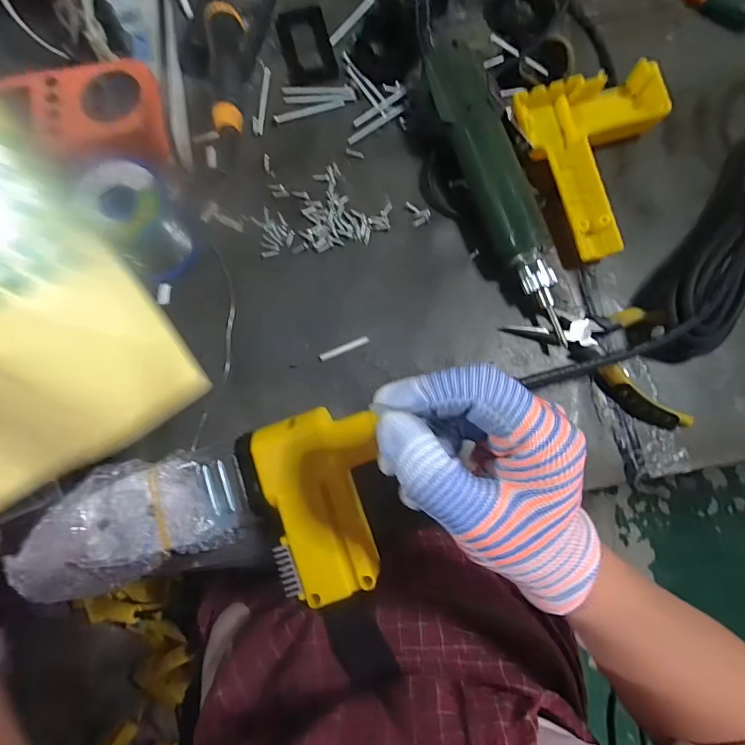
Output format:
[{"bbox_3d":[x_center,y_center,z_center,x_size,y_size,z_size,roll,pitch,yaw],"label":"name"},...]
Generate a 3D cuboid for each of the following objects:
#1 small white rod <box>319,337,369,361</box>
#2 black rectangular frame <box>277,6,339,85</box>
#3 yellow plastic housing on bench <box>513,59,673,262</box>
[{"bbox_3d":[-0.022,-0.019,0.323,0.041,0.004,0.007,-24,80,-6],"label":"small white rod"},{"bbox_3d":[-0.060,-0.299,0.376,0.045,0.004,0.082,-12,79,-3],"label":"black rectangular frame"},{"bbox_3d":[0.194,-0.177,0.340,0.113,0.033,0.153,-19,80,-5],"label":"yellow plastic housing on bench"}]

